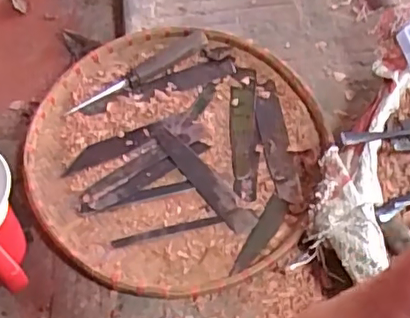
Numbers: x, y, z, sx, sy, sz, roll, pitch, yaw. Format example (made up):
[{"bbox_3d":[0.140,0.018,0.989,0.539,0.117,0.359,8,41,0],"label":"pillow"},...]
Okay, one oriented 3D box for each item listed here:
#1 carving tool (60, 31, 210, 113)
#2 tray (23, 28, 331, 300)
[{"bbox_3d":[-0.069,-0.093,0.599,0.163,0.021,0.024,-30,61,-17],"label":"carving tool"},{"bbox_3d":[-0.033,-0.008,0.559,0.274,0.038,0.283,-1,57,1],"label":"tray"}]

